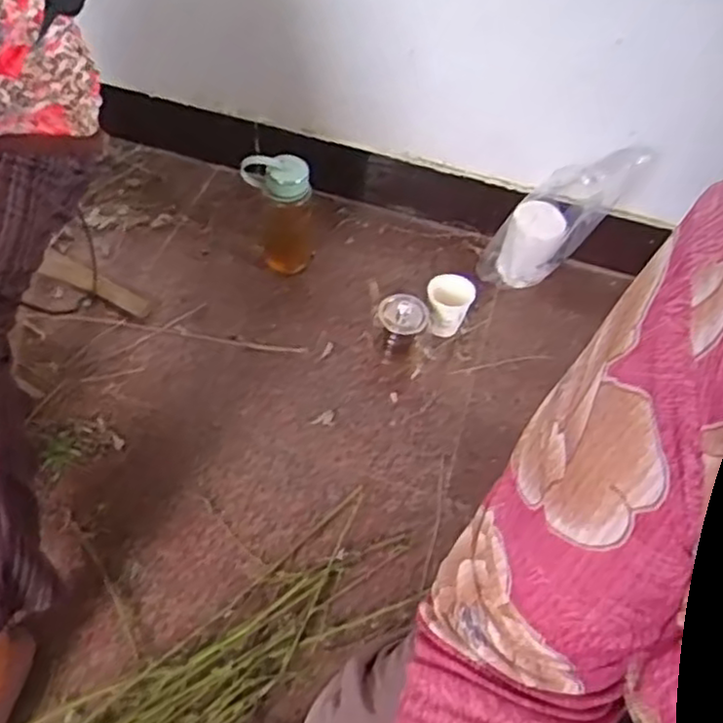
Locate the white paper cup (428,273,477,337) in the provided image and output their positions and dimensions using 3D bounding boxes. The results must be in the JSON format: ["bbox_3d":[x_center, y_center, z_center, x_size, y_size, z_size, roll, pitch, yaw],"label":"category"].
[{"bbox_3d":[0.139,-0.088,1.141,0.072,0.086,0.066,2,54,-3],"label":"white paper cup"}]

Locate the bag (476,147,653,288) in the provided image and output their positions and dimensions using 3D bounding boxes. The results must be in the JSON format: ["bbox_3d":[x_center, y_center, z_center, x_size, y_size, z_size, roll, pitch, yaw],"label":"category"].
[{"bbox_3d":[0.307,-0.223,1.126,0.112,0.316,0.101,20,47,-30],"label":"bag"}]

